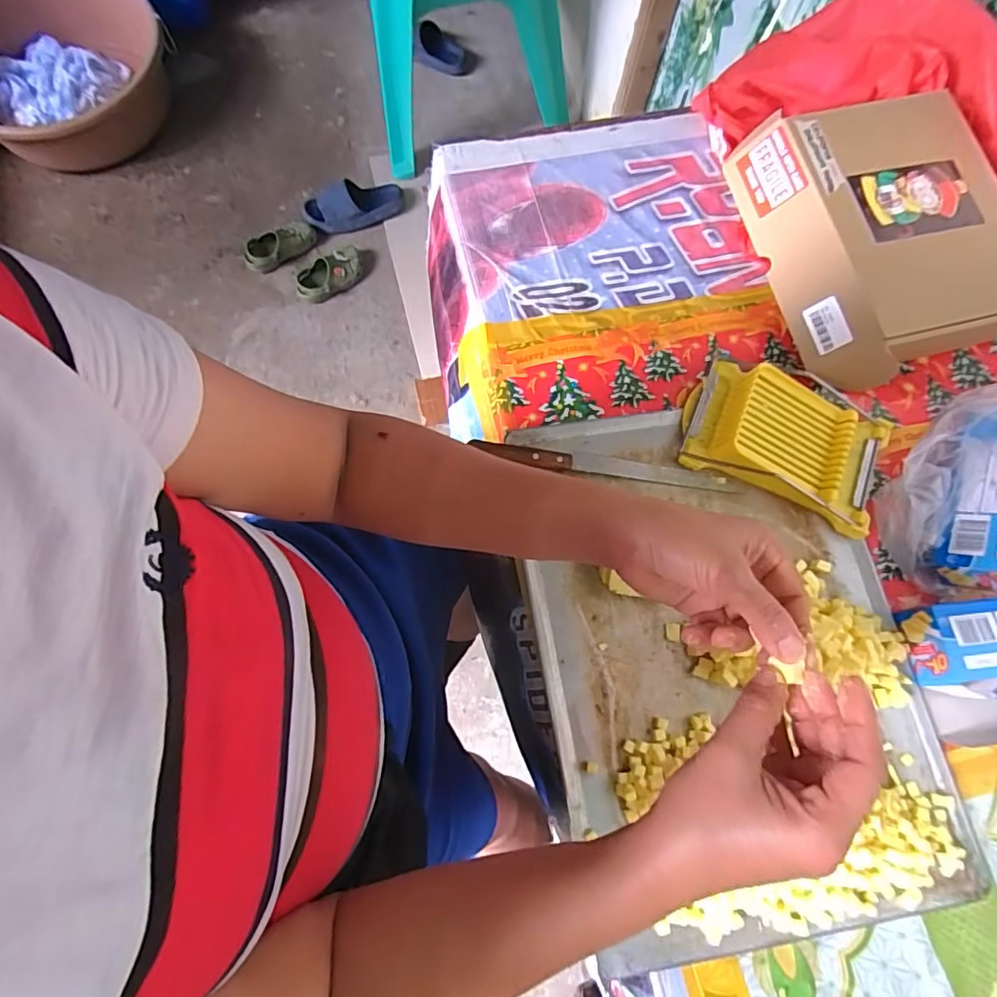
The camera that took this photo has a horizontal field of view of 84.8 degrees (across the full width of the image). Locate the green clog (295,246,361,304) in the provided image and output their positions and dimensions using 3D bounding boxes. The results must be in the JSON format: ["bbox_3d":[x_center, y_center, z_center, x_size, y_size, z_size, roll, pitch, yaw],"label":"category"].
[{"bbox_3d":[-0.437,-0.576,1.432,0.189,0.066,0.080,-28,77,-11],"label":"green clog"}]

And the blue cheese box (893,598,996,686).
[{"bbox_3d":[0.456,0.120,0.481,0.171,0.041,0.064,-5,73,-5],"label":"blue cheese box"}]

